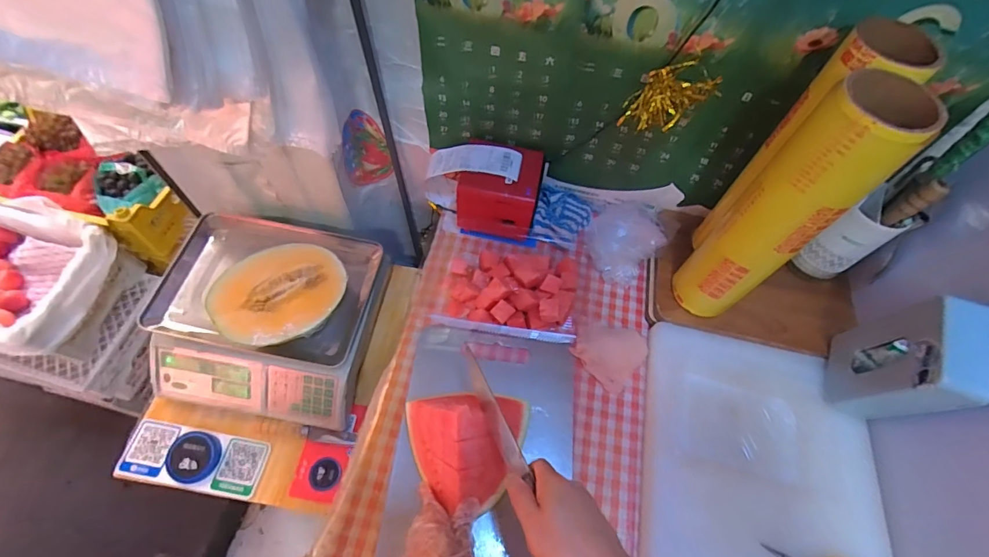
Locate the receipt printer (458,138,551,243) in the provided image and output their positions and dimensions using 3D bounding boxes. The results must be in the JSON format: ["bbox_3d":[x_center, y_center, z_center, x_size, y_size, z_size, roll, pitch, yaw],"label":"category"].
[{"bbox_3d":[0.015,-0.147,0.738,0.125,0.106,0.128,15,61,4],"label":"receipt printer"}]

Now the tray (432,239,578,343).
[{"bbox_3d":[0.024,-0.002,0.699,0.224,0.054,0.185,8,61,1],"label":"tray"}]

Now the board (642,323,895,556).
[{"bbox_3d":[0.351,0.279,0.572,0.295,0.030,0.420,11,63,3],"label":"board"}]

